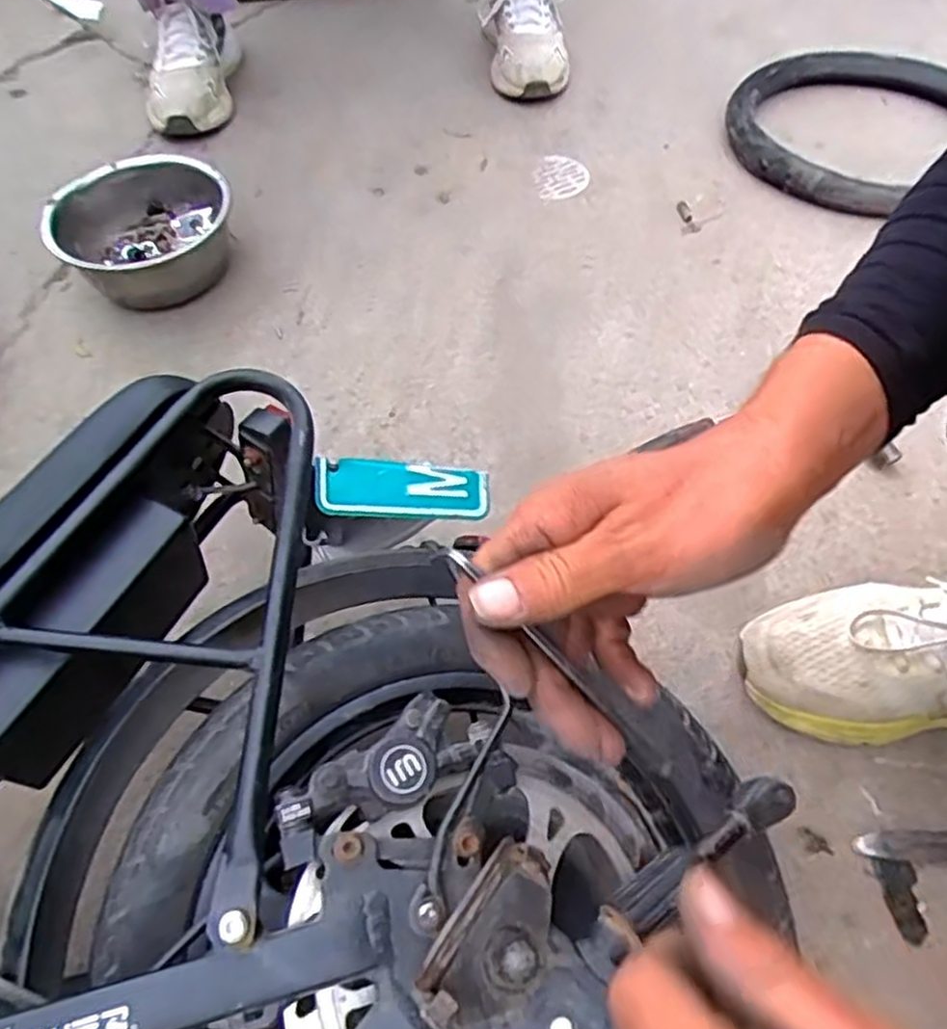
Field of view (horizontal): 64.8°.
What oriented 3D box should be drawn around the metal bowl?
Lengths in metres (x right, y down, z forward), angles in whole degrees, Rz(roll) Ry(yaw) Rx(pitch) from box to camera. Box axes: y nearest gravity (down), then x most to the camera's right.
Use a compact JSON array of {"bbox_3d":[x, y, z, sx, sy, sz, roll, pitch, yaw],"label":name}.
[{"bbox_3d":[-0.329,-0.278,0.759,0.168,0.090,0.162,-1,61,2],"label":"metal bowl"}]

